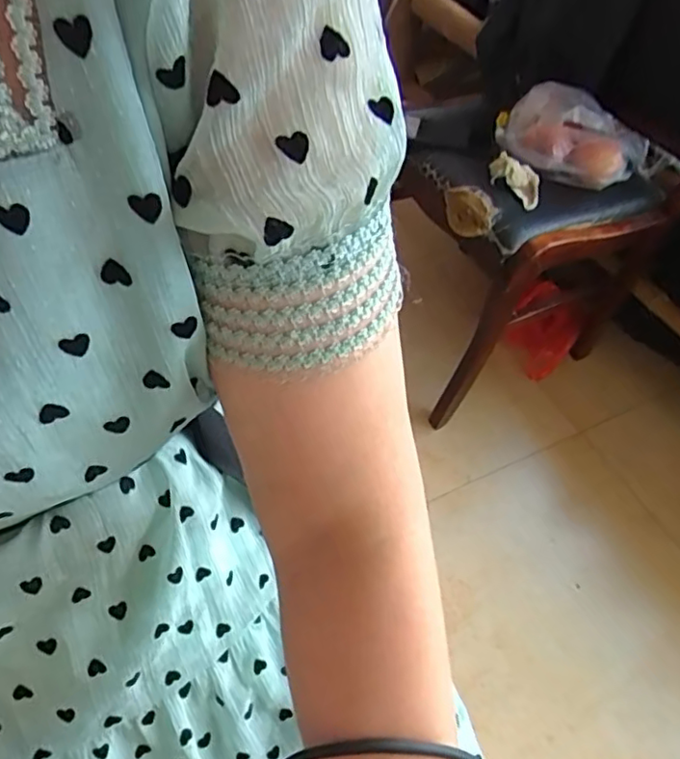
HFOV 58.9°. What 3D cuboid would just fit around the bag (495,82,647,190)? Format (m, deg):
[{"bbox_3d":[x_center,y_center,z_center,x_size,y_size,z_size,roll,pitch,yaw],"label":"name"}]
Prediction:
[{"bbox_3d":[0.359,-0.384,0.942,0.220,0.088,0.141,29,55,16],"label":"bag"}]

